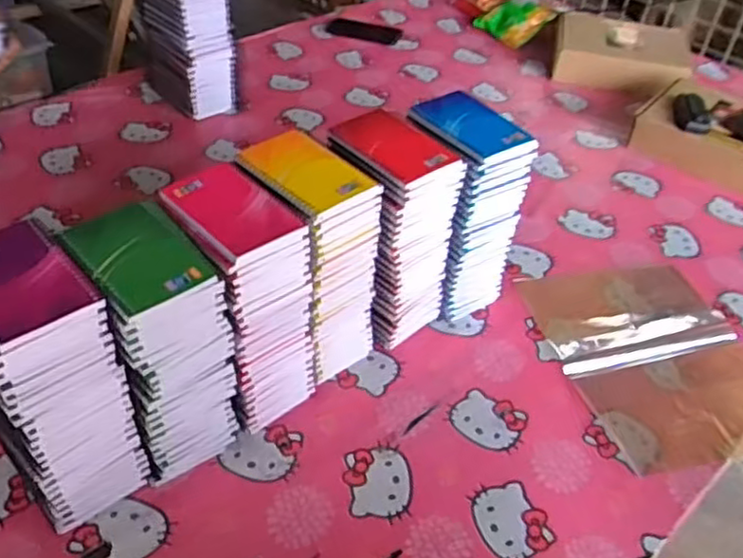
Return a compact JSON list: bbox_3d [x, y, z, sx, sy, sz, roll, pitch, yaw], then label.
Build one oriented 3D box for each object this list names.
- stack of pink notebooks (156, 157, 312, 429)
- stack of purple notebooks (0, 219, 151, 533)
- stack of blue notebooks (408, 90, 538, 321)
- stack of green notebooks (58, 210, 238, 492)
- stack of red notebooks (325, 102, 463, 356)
[{"bbox_3d":[-0.140,0.029,0.740,0.100,0.258,0.131,-30,52,-33],"label":"stack of pink notebooks"},{"bbox_3d":[-0.290,0.100,0.636,0.098,0.266,0.129,-27,51,-31],"label":"stack of purple notebooks"},{"bbox_3d":[0.113,-0.083,0.889,0.112,0.267,0.130,-15,45,-21],"label":"stack of blue notebooks"},{"bbox_3d":[-0.204,0.073,0.679,0.100,0.262,0.123,-28,51,-32],"label":"stack of green notebooks"},{"bbox_3d":[0.020,-0.051,0.844,0.106,0.269,0.127,-26,50,-30],"label":"stack of red notebooks"}]

